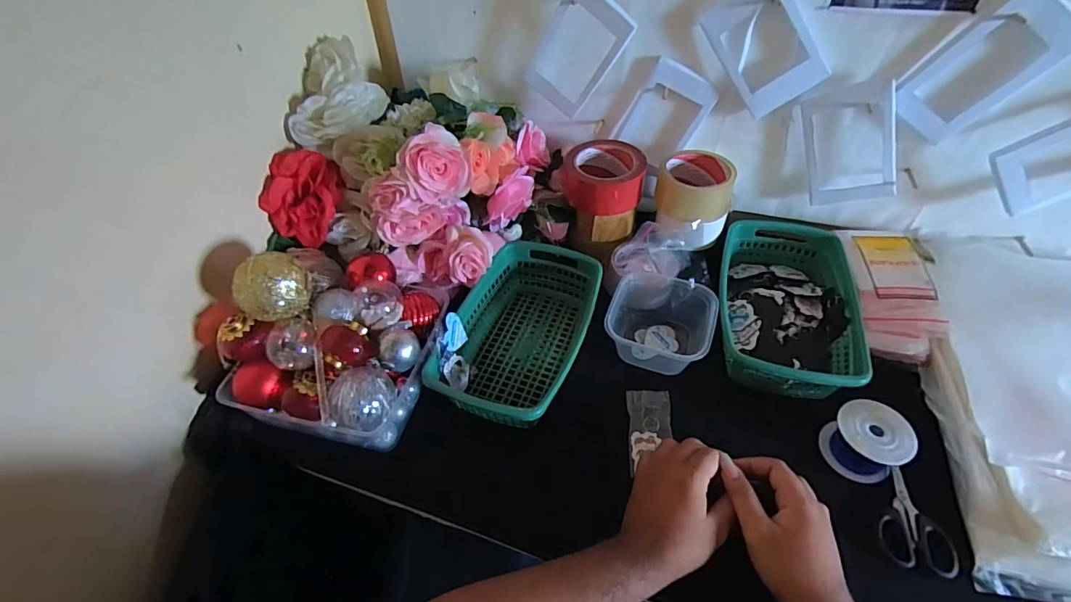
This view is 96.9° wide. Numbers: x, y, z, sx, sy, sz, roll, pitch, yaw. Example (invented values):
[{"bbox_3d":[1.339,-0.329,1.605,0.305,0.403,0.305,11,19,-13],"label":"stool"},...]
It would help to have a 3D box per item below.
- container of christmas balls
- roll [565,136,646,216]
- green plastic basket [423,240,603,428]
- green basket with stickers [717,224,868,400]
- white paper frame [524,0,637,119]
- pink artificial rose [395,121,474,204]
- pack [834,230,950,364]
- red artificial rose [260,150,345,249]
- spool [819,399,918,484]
[{"bbox_3d":[-0.216,0.031,0.522,0.204,0.141,0.196,7,48,9],"label":"container of christmas balls"},{"bbox_3d":[0.091,-0.166,0.631,0.102,0.061,0.106,-1,47,1],"label":"roll"},{"bbox_3d":[-0.014,0.035,0.577,0.151,0.069,0.246,14,49,15],"label":"green plastic basket"},{"bbox_3d":[0.303,0.001,0.582,0.150,0.056,0.246,11,48,12],"label":"green basket with stickers"},{"bbox_3d":[0.049,-0.301,0.580,0.086,0.145,0.018,40,54,-3],"label":"white paper frame"},{"bbox_3d":[-0.116,-0.152,0.535,0.081,0.075,0.051,-22,50,-17],"label":"pink artificial rose"},{"bbox_3d":[0.434,-0.018,0.588,0.094,0.057,0.183,6,48,8],"label":"pack"},{"bbox_3d":[-0.283,-0.126,0.587,0.071,0.093,0.082,24,52,23],"label":"red artificial rose"},{"bbox_3d":[0.329,0.140,0.473,0.059,0.055,0.065,-21,49,-16],"label":"spool"}]

